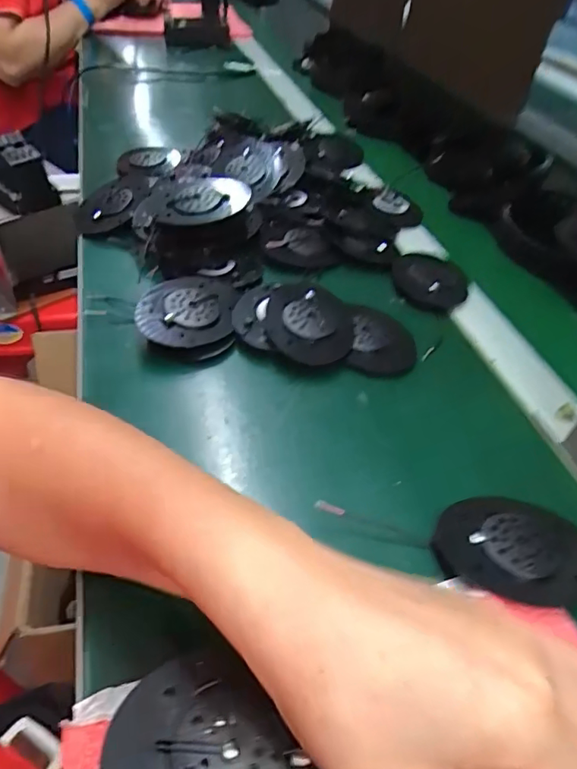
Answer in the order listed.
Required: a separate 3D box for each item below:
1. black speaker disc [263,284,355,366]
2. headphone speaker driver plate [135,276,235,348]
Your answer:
[{"bbox_3d":[0.016,-0.049,0.405,0.065,0.020,0.079,5,44,0],"label":"black speaker disc"},{"bbox_3d":[-0.077,-0.058,0.403,0.067,0.017,0.077,2,44,-6],"label":"headphone speaker driver plate"}]

